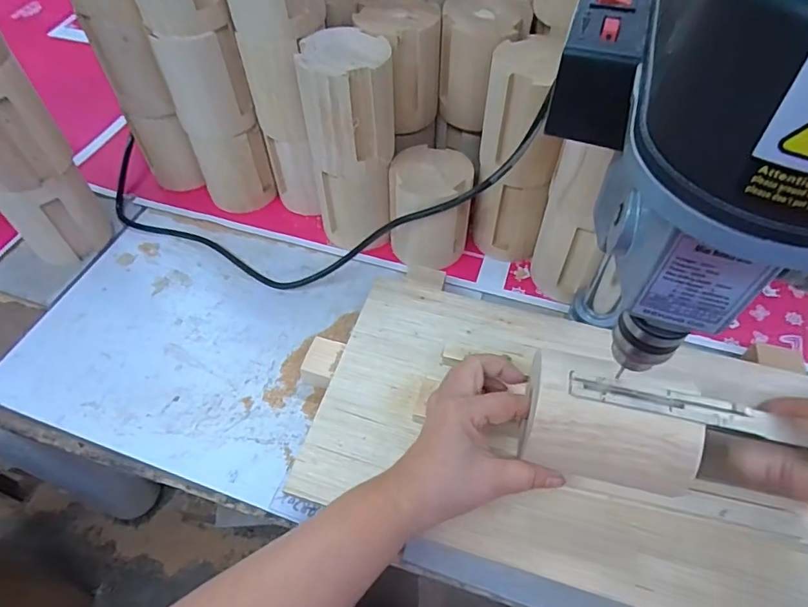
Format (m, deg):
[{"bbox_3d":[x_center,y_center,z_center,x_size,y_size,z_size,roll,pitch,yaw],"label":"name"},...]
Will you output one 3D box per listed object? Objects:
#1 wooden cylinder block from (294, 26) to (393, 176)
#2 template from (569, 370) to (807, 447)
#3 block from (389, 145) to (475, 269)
[{"bbox_3d":[-0.050,-0.178,0.451,0.078,0.093,0.077,-4,55,-1],"label":"wooden cylinder block"},{"bbox_3d":[0.175,0.064,0.313,0.142,0.006,0.019,12,54,9],"label":"template"},{"bbox_3d":[0.026,-0.090,0.518,0.078,0.098,0.081,10,56,8],"label":"block"}]

